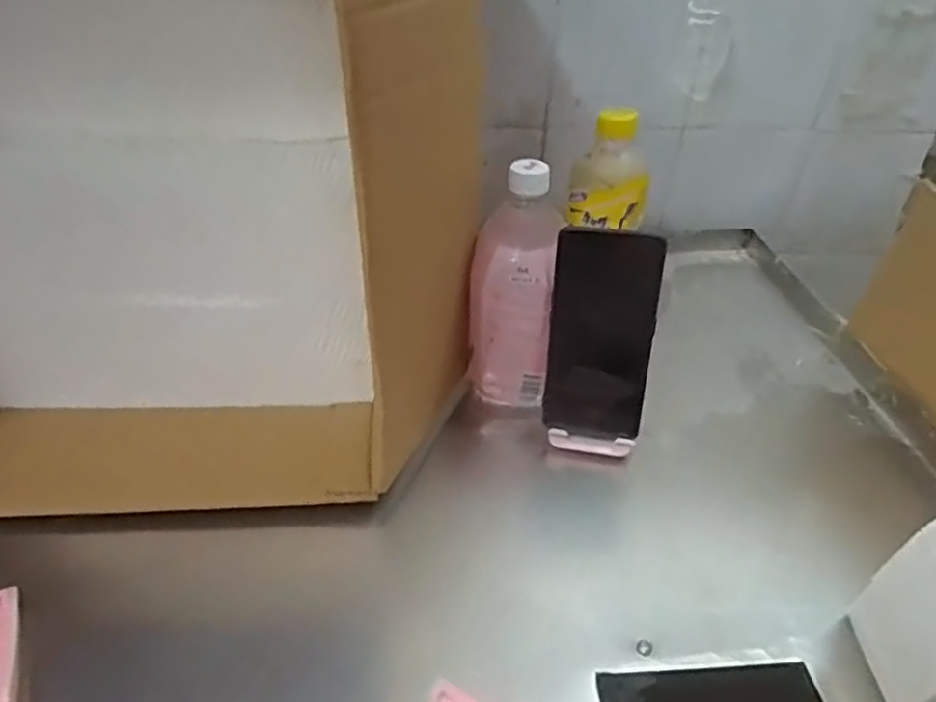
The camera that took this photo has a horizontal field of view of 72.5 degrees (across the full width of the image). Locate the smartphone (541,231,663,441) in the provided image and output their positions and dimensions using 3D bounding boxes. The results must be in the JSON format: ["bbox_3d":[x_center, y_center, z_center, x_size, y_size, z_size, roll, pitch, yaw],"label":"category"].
[{"bbox_3d":[0.101,-0.009,0.484,0.076,0.161,0.006,6,19,8],"label":"smartphone"}]

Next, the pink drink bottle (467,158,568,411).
[{"bbox_3d":[0.036,-0.046,0.523,0.069,0.190,0.081,1,36,-1],"label":"pink drink bottle"}]

